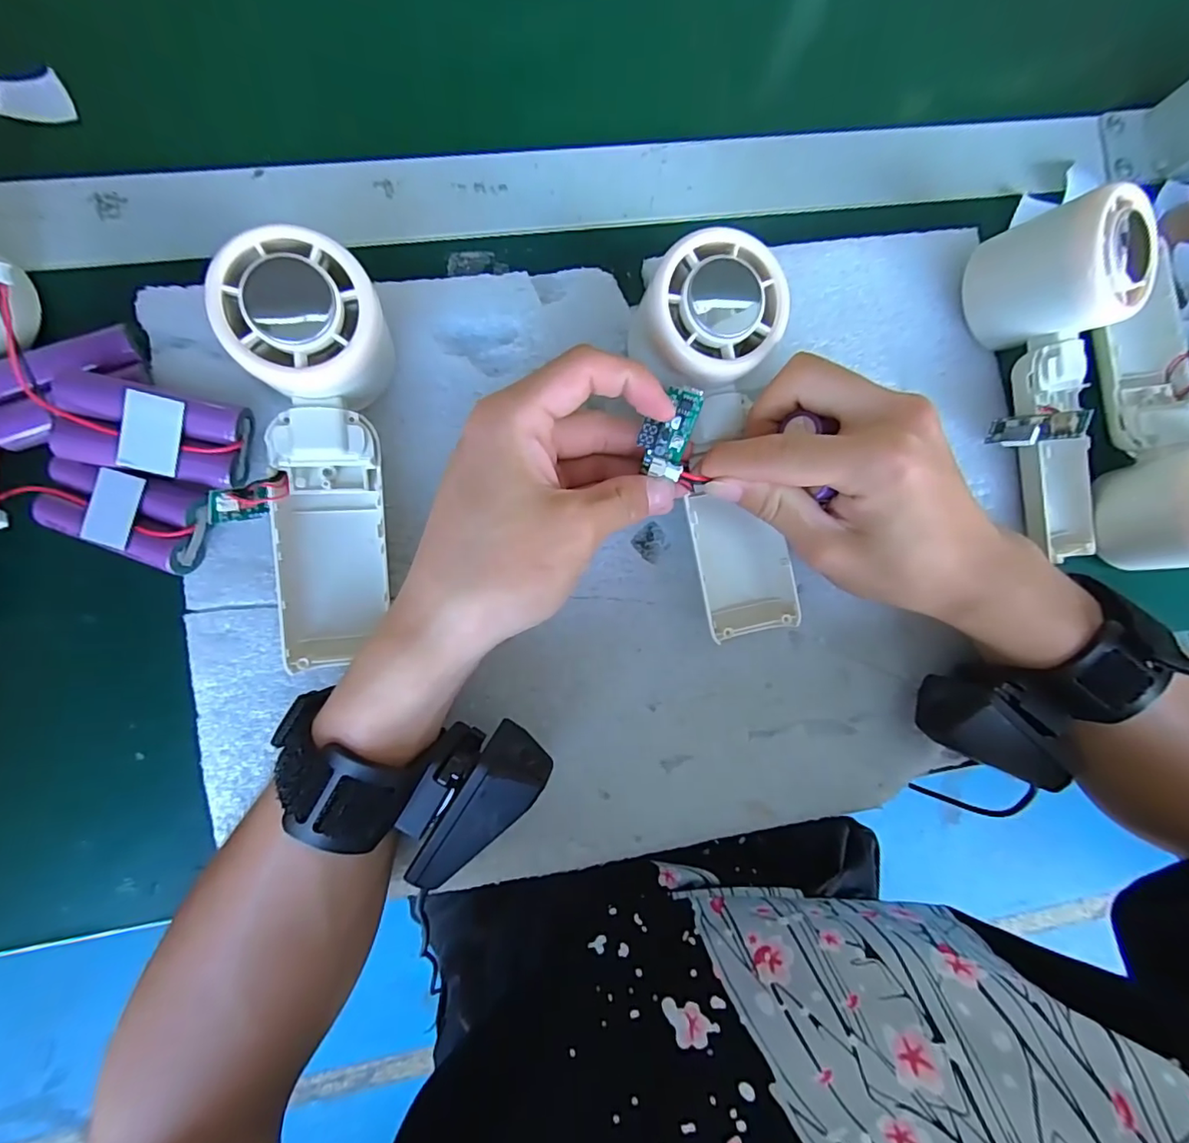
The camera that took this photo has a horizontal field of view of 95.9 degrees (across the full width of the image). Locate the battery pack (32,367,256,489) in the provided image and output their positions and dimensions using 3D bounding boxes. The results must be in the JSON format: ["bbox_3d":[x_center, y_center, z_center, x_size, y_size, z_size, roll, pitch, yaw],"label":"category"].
[{"bbox_3d":[-0.182,-0.059,0.218,0.068,0.018,0.036,10,85,-4],"label":"battery pack"}]

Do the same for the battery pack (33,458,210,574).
[{"bbox_3d":[-0.199,-0.027,0.225,0.067,0.015,0.035,21,84,-3],"label":"battery pack"}]

